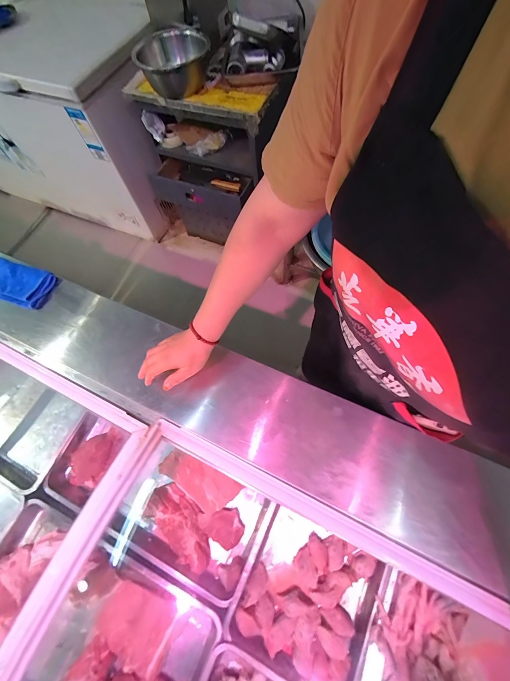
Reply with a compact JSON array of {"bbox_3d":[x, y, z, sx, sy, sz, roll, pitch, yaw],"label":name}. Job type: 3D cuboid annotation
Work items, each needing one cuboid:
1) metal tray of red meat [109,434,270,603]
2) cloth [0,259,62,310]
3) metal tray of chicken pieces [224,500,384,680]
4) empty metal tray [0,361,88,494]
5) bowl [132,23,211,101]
[{"bbox_3d":[-0.191,0.446,0.729,0.400,0.081,0.252,25,71,14],"label":"metal tray of red meat"},{"bbox_3d":[-0.678,-0.165,0.710,0.345,0.032,0.106,16,69,10],"label":"cloth"},{"bbox_3d":[0.112,0.591,0.639,0.283,0.056,0.282,23,70,13],"label":"metal tray of chicken pieces"},{"bbox_3d":[-0.797,0.224,0.856,0.554,0.100,0.287,23,70,13],"label":"empty metal tray"},{"bbox_3d":[-0.306,-1.040,1.031,0.258,0.108,0.258,-1,67,3],"label":"bowl"}]

